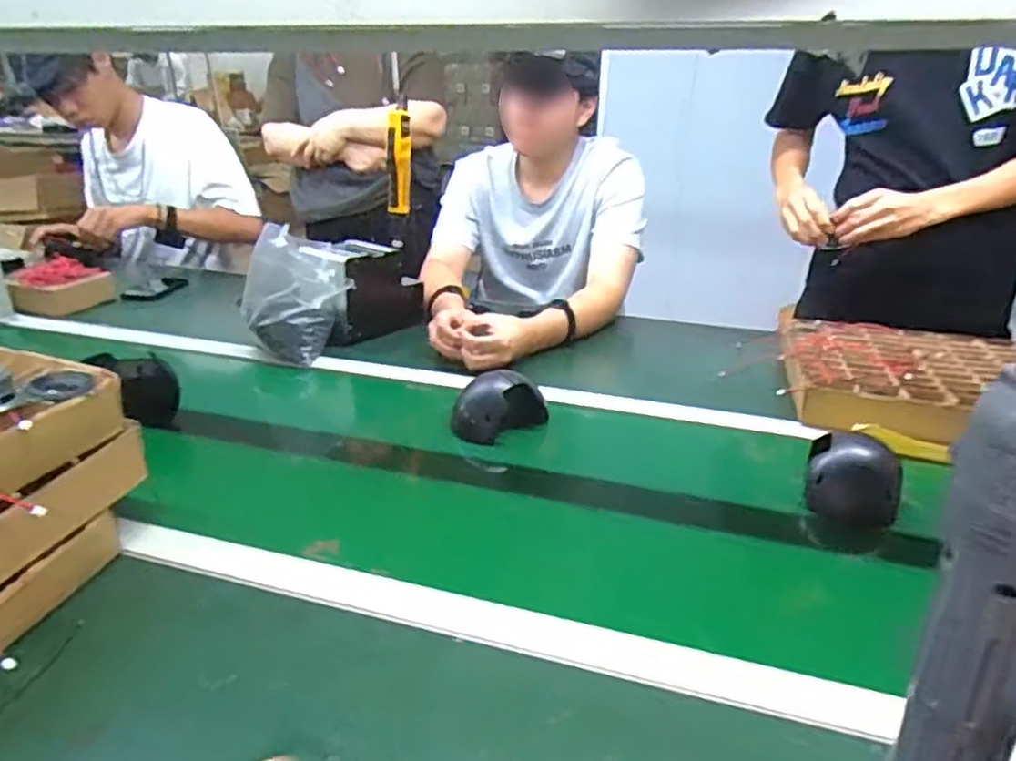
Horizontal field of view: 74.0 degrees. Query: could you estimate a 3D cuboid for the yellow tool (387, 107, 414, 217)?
[{"bbox_3d":[-0.189,-0.373,1.152,0.040,0.163,0.044,2,24,4],"label":"yellow tool"}]

